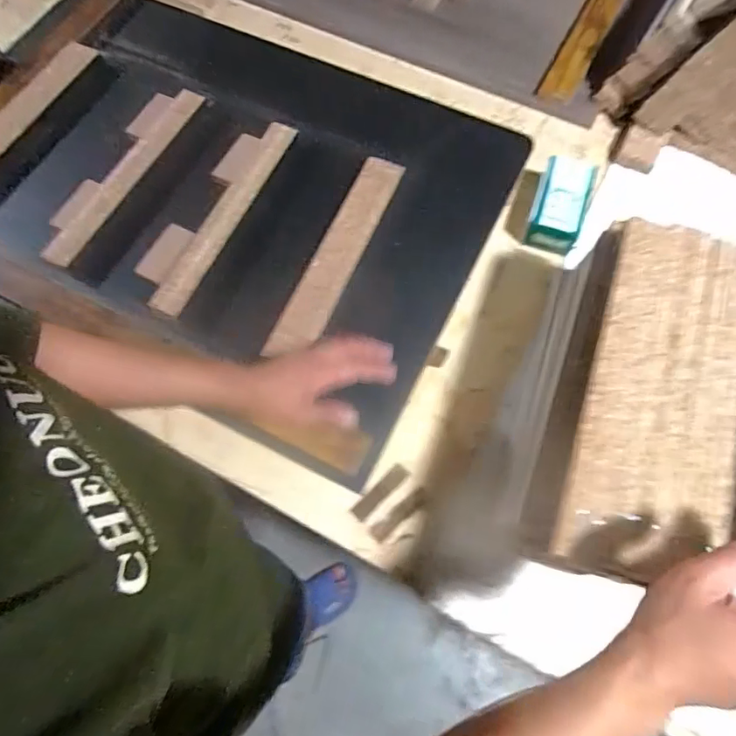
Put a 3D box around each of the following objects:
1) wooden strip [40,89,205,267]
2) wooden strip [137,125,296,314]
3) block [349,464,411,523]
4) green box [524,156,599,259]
[{"bbox_3d":[-0.326,-0.263,0.684,0.065,0.018,0.304,22,71,8],"label":"wooden strip"},{"bbox_3d":[-0.194,-0.202,0.661,0.077,0.026,0.302,23,71,8],"label":"wooden strip"},{"bbox_3d":[0.014,0.136,0.558,0.075,0.004,0.020,-41,75,-14],"label":"block"},{"bbox_3d":[0.245,-0.212,0.661,0.065,0.048,0.117,20,71,7],"label":"green box"}]

